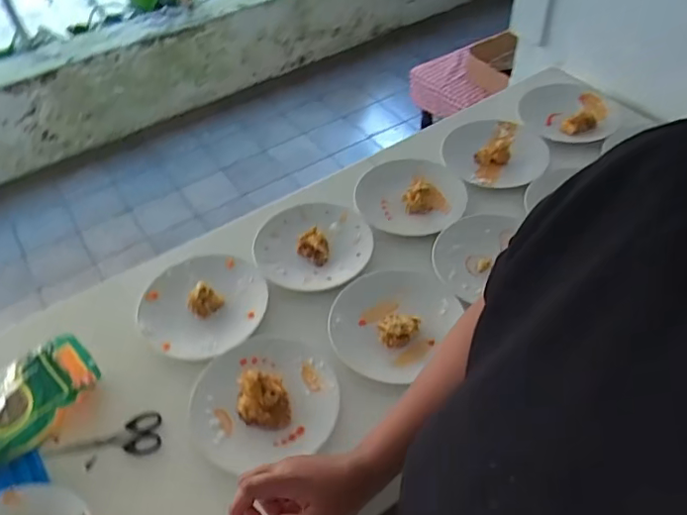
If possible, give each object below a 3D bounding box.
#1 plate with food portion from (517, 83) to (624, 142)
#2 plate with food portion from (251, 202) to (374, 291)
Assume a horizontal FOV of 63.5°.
[{"bbox_3d":[0.463,-0.309,1.155,0.171,0.025,0.194,-31,54,-22],"label":"plate with food portion"},{"bbox_3d":[-0.054,-0.028,0.965,0.197,0.032,0.194,1,49,-1],"label":"plate with food portion"}]

